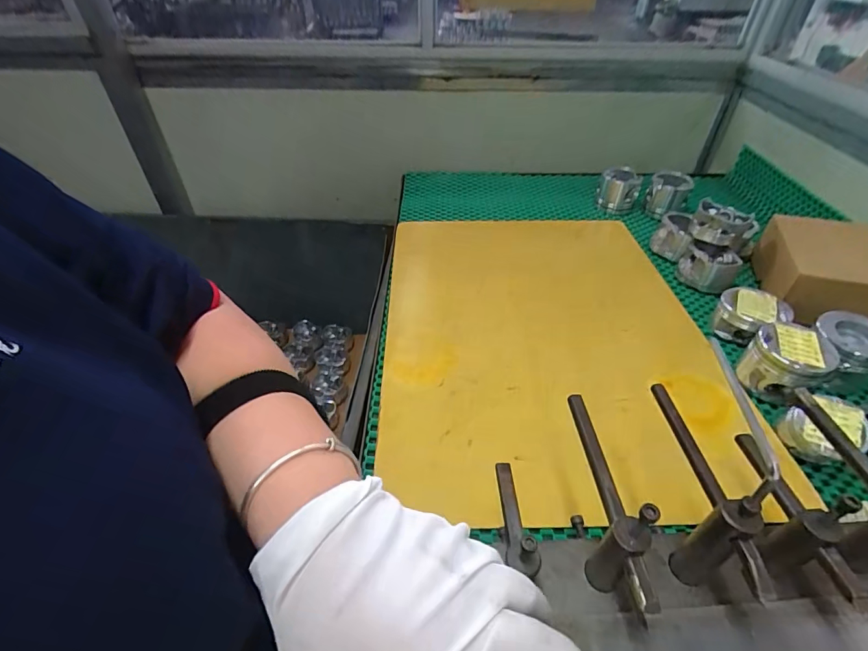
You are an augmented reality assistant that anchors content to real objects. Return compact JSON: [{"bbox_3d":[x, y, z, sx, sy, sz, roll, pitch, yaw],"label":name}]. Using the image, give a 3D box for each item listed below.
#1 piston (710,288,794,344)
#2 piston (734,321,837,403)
[{"bbox_3d":[0.494,-0.015,0.673,0.088,0.058,0.088,1,43,-1],"label":"piston"},{"bbox_3d":[0.482,0.047,0.589,0.092,0.076,0.091,-32,53,-32],"label":"piston"}]

